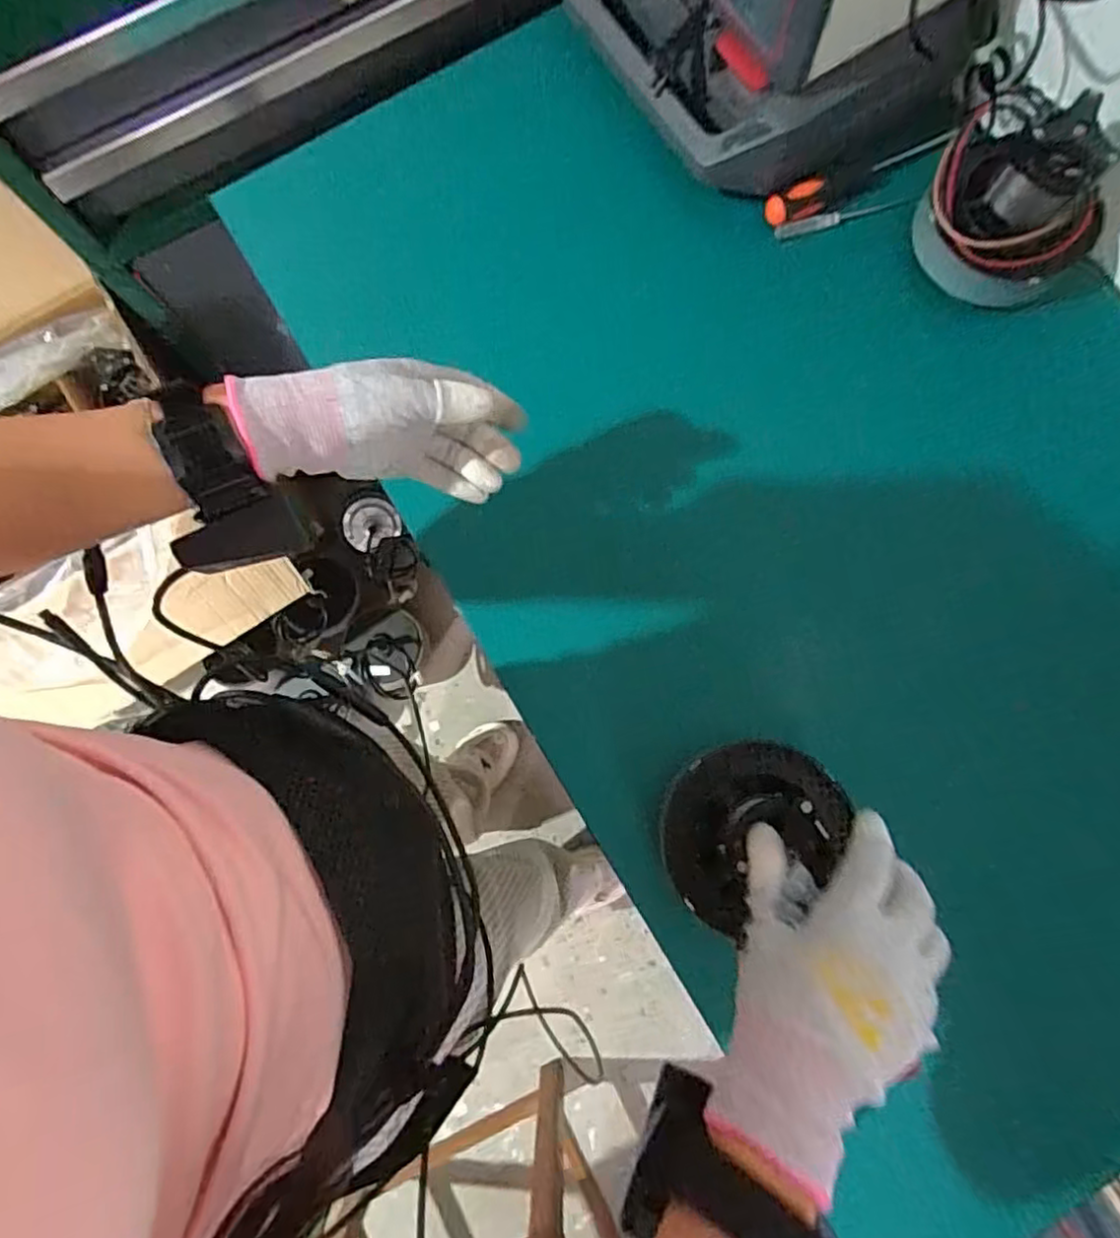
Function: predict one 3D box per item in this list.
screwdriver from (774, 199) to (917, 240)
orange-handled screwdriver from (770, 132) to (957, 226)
[{"bbox_3d":[0.238,-0.338,0.558,0.116,0.010,0.010,-13,80,-2],"label":"screwdriver"},{"bbox_3d":[0.252,-0.373,0.554,0.175,0.023,0.019,-27,80,-4],"label":"orange-handled screwdriver"}]

